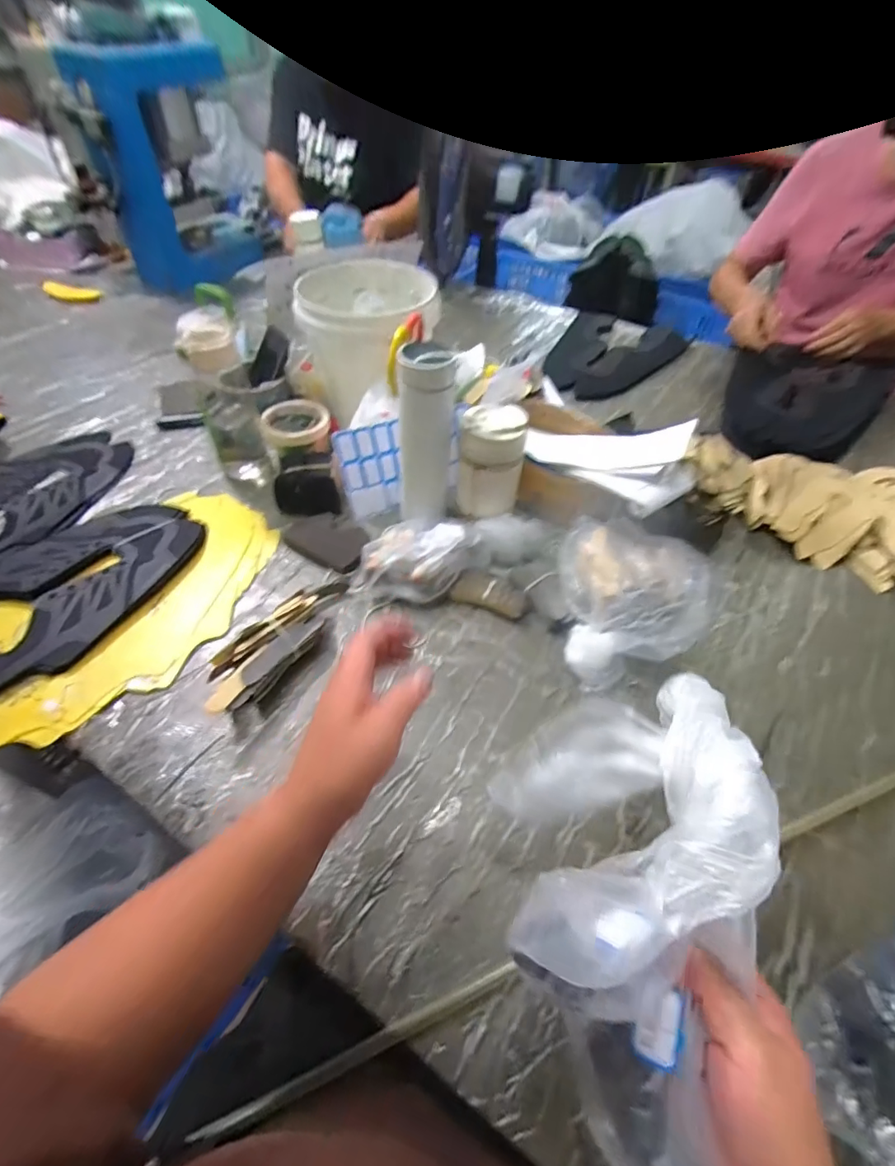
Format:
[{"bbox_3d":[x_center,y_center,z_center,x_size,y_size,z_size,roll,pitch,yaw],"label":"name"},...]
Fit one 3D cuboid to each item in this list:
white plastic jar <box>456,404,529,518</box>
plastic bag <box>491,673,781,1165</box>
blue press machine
[{"bbox_3d":[0.057,-0.151,0.632,0.073,0.123,0.070,1,49,-1],"label":"white plastic jar"},{"bbox_3d":[0.101,0.178,0.290,0.132,0.115,0.270,7,50,6],"label":"plastic bag"},{"bbox_3d":[-0.587,-0.870,1.091,0.154,0.404,0.304,21,52,15],"label":"blue press machine"}]

